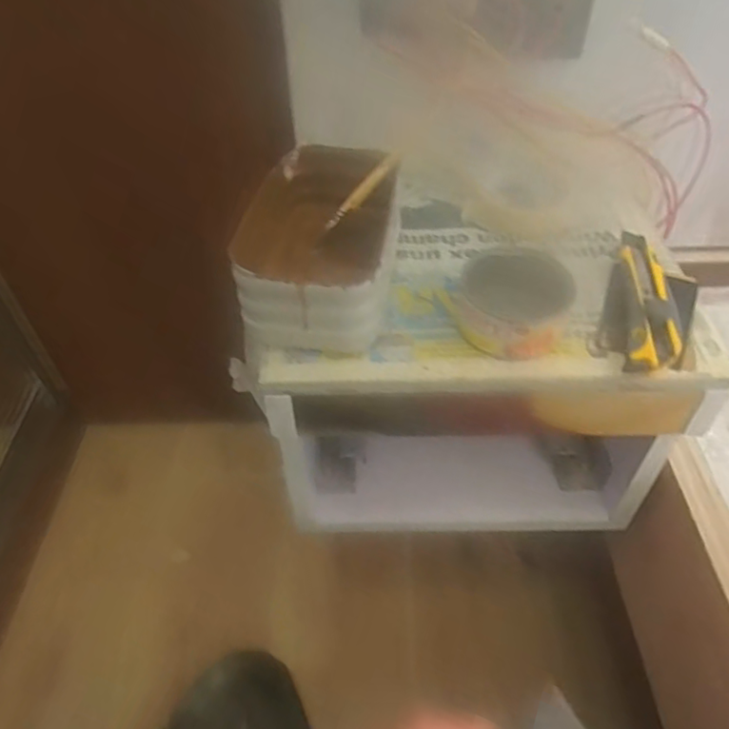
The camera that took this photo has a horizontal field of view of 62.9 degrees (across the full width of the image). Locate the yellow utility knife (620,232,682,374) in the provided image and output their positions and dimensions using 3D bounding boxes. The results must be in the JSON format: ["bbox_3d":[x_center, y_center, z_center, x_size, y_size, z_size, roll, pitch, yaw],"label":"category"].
[{"bbox_3d":[0.227,-0.053,0.480,0.037,0.018,0.168,10,48,11],"label":"yellow utility knife"}]

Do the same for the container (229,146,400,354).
[{"bbox_3d":[-0.031,-0.096,0.486,0.108,0.075,0.180,3,47,5],"label":"container"}]

